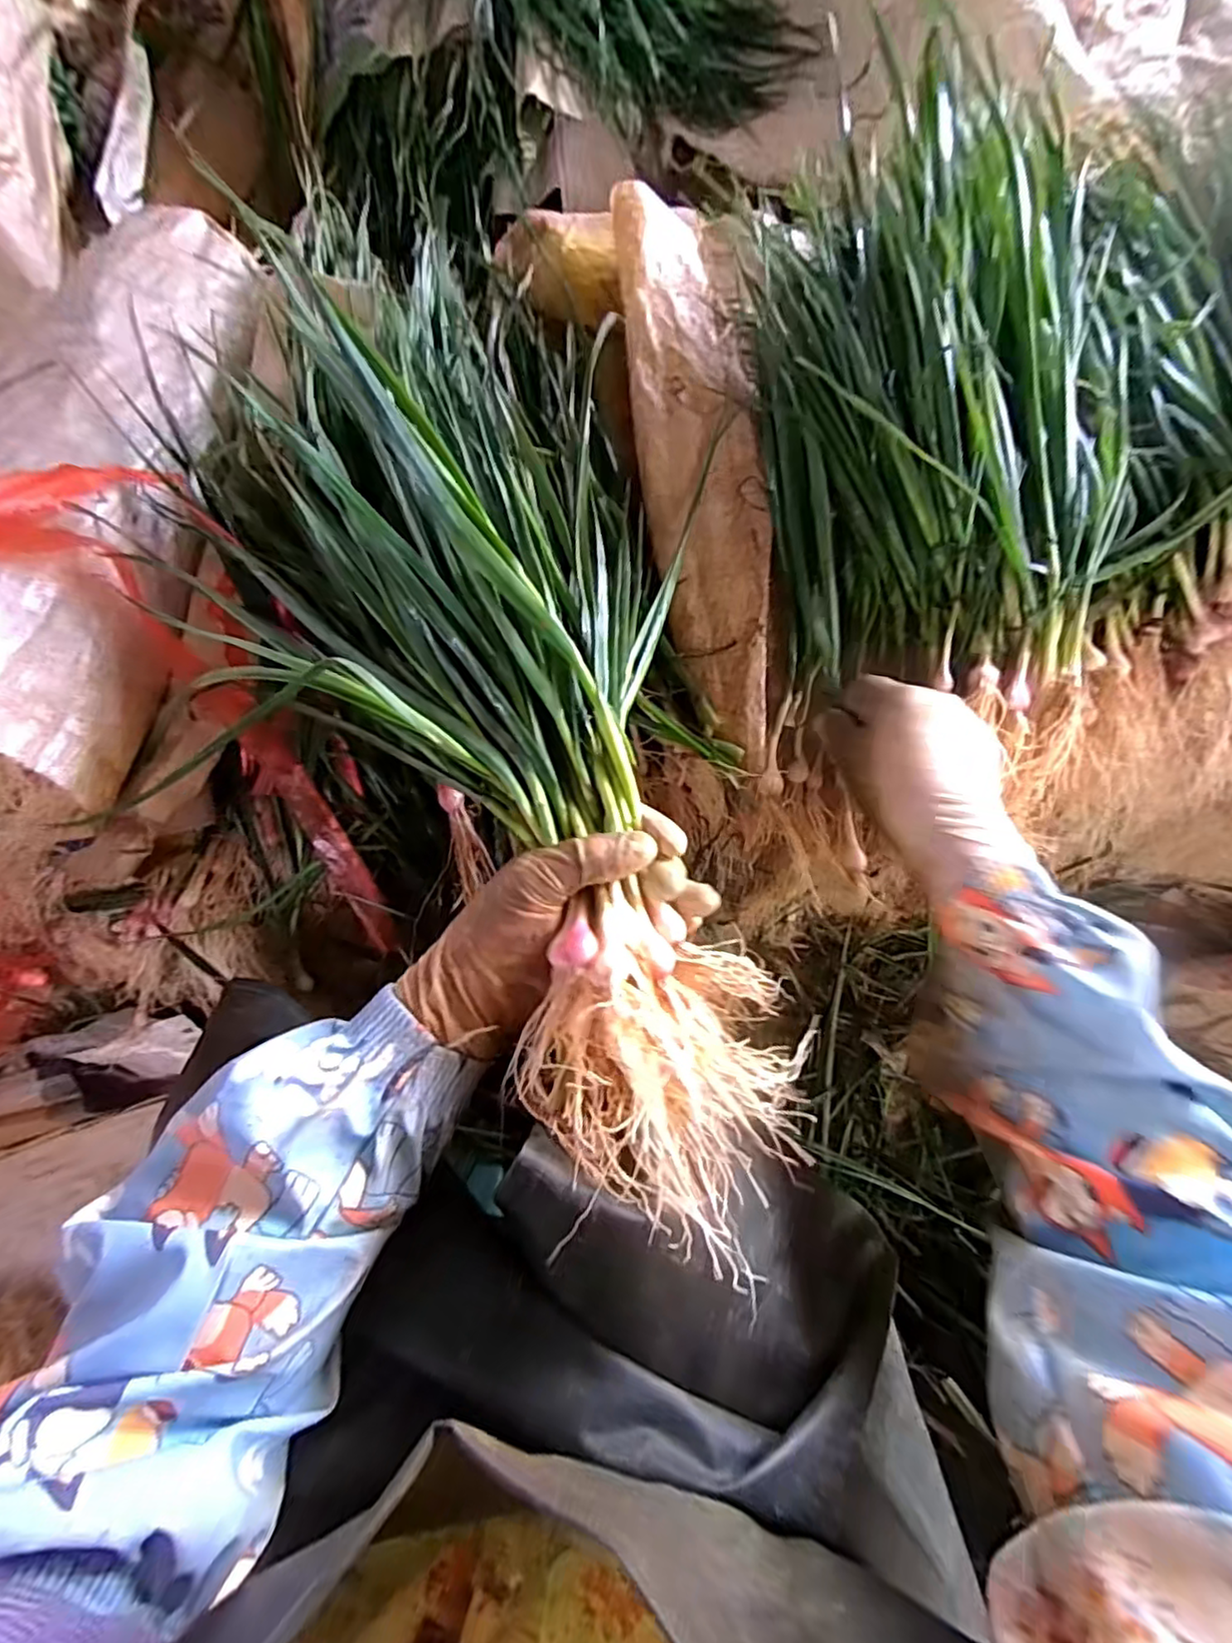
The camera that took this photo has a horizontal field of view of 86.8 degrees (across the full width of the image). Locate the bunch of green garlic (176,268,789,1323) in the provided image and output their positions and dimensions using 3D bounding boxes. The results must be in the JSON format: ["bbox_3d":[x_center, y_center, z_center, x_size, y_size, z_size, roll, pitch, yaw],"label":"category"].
[{"bbox_3d":[-0.067,-0.075,0.330,0.208,0.105,0.539,-26,75,-7],"label":"bunch of green garlic"}]

